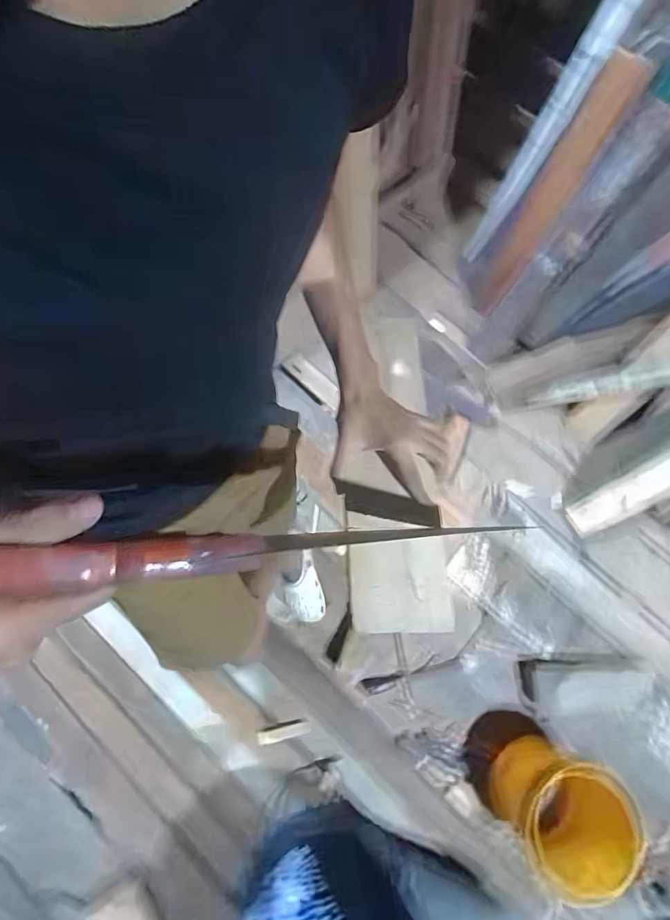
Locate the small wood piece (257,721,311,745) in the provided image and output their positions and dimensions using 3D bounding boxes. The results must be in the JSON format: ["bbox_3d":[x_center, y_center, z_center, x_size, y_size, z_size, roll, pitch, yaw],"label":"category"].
[{"bbox_3d":[-0.120,0.649,1.096,0.127,0.028,0.028,1,68,-25],"label":"small wood piece"}]

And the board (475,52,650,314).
[{"bbox_3d":[0.617,-0.754,1.369,0.019,0.700,0.121,-20,62,-35],"label":"board"}]

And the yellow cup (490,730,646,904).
[{"bbox_3d":[0.570,0.890,1.135,0.299,0.212,0.285,27,73,3],"label":"yellow cup"}]

